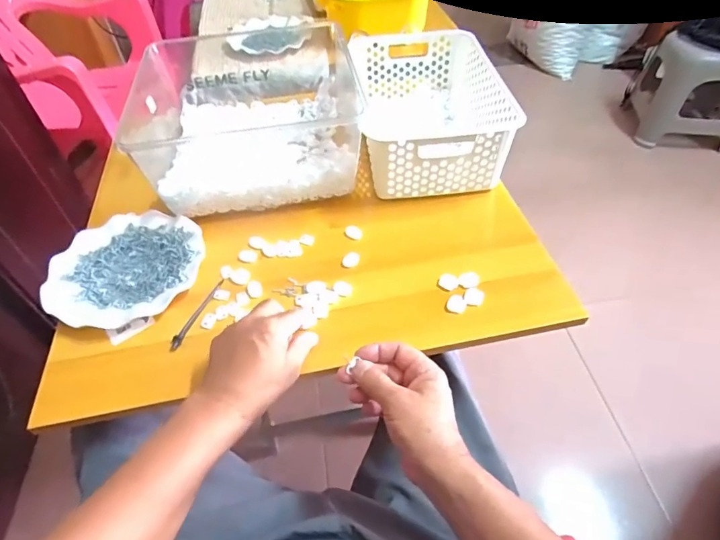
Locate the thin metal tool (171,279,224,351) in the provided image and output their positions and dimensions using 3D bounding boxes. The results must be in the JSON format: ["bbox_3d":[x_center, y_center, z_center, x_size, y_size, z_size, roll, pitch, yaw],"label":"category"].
[{"bbox_3d":[-0.191,0.050,0.534,0.009,0.007,0.104,14,50,15],"label":"thin metal tool"}]

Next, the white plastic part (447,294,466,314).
[{"bbox_3d":[0.112,0.039,0.521,0.021,0.004,0.025,13,50,14],"label":"white plastic part"}]

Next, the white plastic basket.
[{"bbox_3d":[0.103,-0.251,0.701,0.194,0.102,0.308,-4,48,-1],"label":"white plastic basket"}]

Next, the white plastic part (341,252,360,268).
[{"bbox_3d":[-0.011,-0.013,0.578,0.020,0.004,0.026,17,51,17],"label":"white plastic part"}]

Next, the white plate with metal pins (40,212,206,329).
[{"bbox_3d":[-0.292,-0.006,0.572,0.179,0.020,0.176,-1,48,1],"label":"white plate with metal pins"}]

